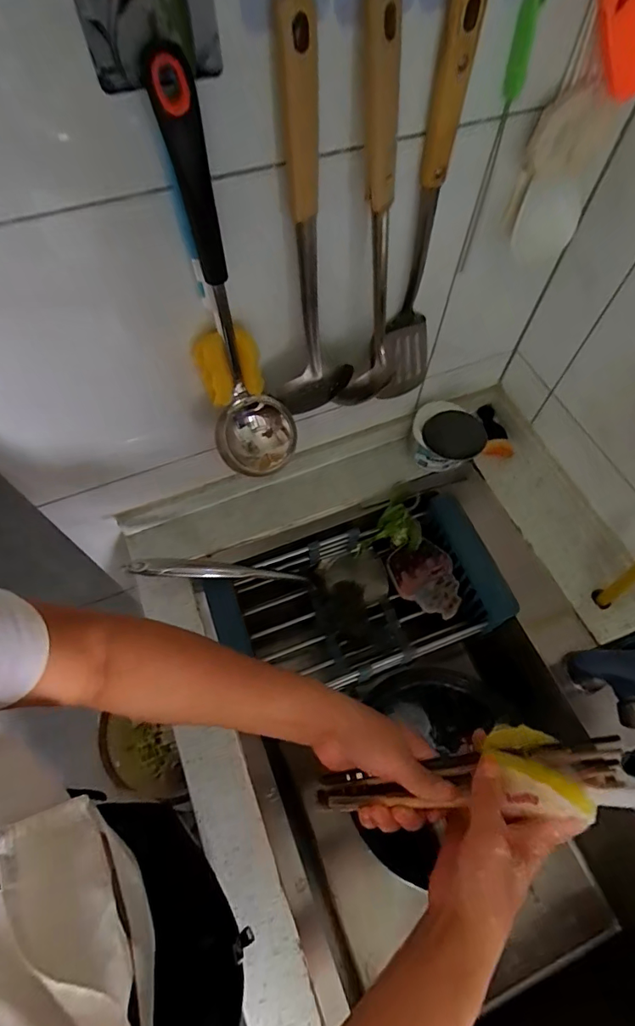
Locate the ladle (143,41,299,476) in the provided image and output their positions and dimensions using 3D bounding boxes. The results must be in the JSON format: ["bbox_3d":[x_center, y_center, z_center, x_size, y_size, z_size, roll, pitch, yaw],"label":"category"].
[{"bbox_3d":[-0.066,-0.160,0.387,0.078,0.307,0.104,-10,63,-6],"label":"ladle"}]

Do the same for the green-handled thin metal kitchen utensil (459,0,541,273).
[{"bbox_3d":[0.150,-0.308,0.411,0.014,0.209,0.024,22,64,10],"label":"green-handled thin metal kitchen utensil"}]

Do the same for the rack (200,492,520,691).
[{"bbox_3d":[0.052,0.125,0.665,0.382,0.092,0.205,-18,64,-10],"label":"rack"}]

